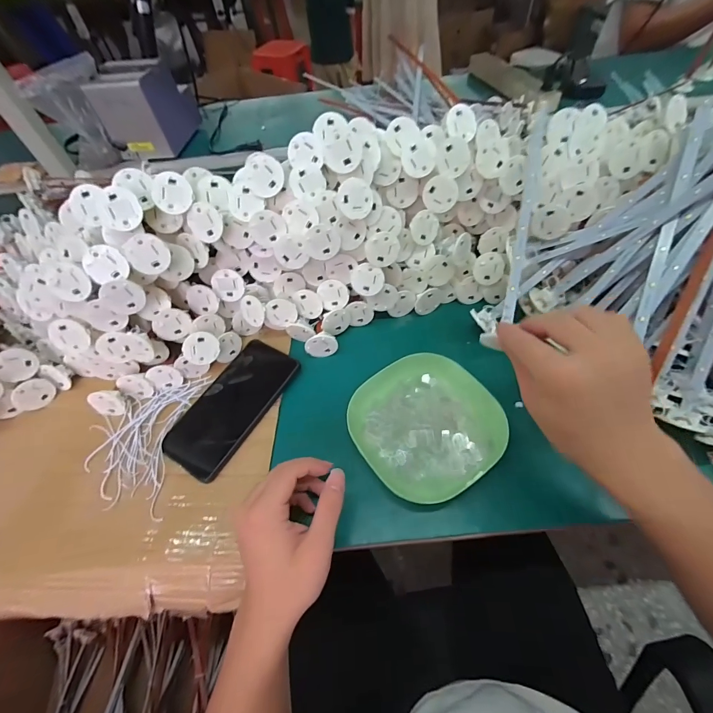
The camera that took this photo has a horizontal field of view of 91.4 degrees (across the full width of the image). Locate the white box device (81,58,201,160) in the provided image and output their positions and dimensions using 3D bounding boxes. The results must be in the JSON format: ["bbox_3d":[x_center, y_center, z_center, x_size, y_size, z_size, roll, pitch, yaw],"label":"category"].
[{"bbox_3d":[-0.456,-0.544,0.757,0.131,0.133,0.177,0,56,5],"label":"white box device"}]

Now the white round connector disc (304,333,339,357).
[{"bbox_3d":[-0.042,-0.016,0.422,0.038,0.030,0.018,-7,55,0],"label":"white round connector disc"}]

